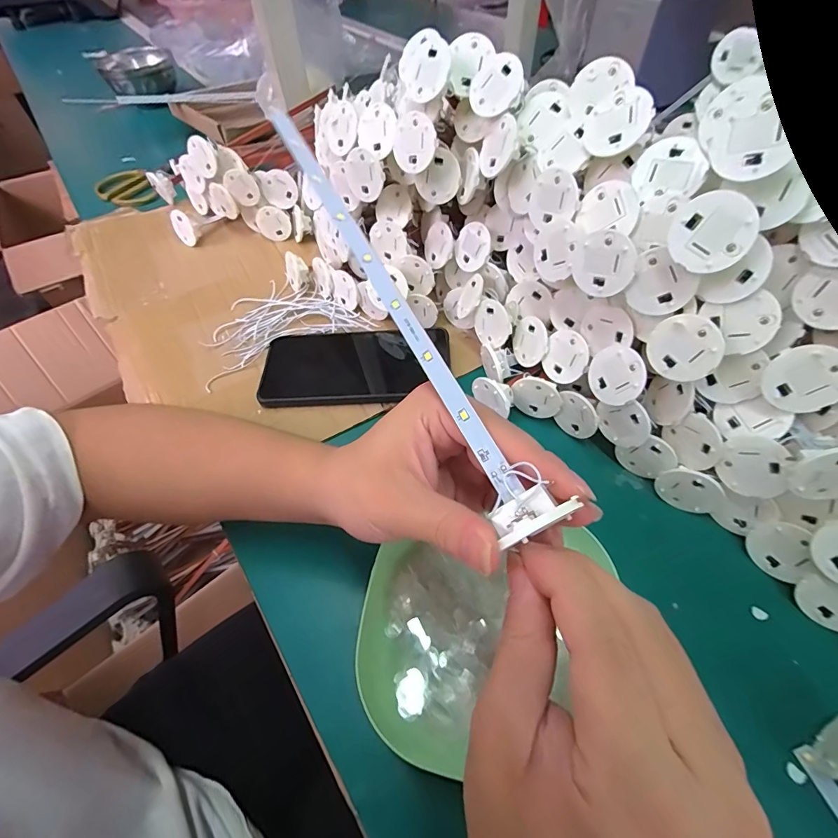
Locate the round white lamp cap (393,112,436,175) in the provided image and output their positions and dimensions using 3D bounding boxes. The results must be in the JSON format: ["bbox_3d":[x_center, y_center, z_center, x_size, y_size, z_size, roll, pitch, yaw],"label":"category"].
[{"bbox_3d":[-0.004,-0.209,0.319,0.006,0.037,0.037,-31,99,-51],"label":"round white lamp cap"}]

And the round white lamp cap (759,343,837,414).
[{"bbox_3d":[0.214,-0.022,0.233,0.038,0.038,0.004,45,38,-4],"label":"round white lamp cap"}]

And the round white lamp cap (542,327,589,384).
[{"bbox_3d":[0.109,-0.046,0.311,0.004,0.038,0.033,-11,39,-41],"label":"round white lamp cap"}]

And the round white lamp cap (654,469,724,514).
[{"bbox_3d":[0.180,0.048,0.281,0.037,0.038,0.006,29,60,21],"label":"round white lamp cap"}]

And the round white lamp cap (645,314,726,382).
[{"bbox_3d":[0.154,-0.041,0.246,0.004,0.038,0.037,-25,83,-39],"label":"round white lamp cap"}]

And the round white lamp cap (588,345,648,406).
[{"bbox_3d":[0.130,-0.029,0.278,0.004,0.037,0.036,-8,8,-36],"label":"round white lamp cap"}]

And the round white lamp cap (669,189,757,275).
[{"bbox_3d":[0.152,-0.097,0.220,0.038,0.037,0.004,59,31,-3],"label":"round white lamp cap"}]

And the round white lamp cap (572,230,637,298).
[{"bbox_3d":[0.113,-0.093,0.257,0.004,0.039,0.034,-31,65,-35],"label":"round white lamp cap"}]

